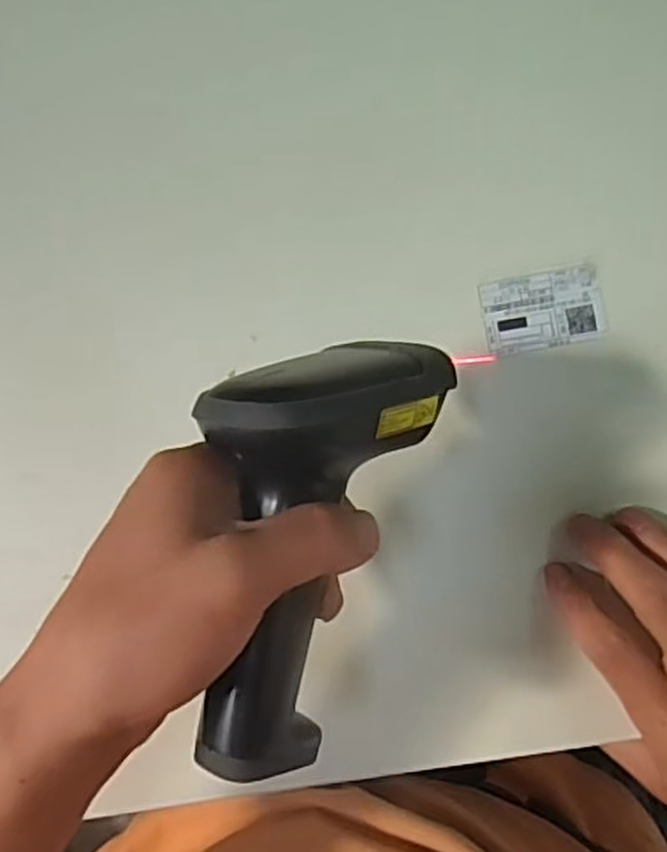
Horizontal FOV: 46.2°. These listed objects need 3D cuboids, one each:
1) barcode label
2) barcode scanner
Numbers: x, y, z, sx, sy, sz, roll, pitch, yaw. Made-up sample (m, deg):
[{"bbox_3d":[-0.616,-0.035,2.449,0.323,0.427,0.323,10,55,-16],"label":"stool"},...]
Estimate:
[{"bbox_3d":[0.106,-0.058,0.393,0.058,0.004,0.039,-11,84,4],"label":"barcode label"},{"bbox_3d":[-0.020,0.038,0.281,0.080,0.058,0.163,24,85,-15],"label":"barcode scanner"}]

